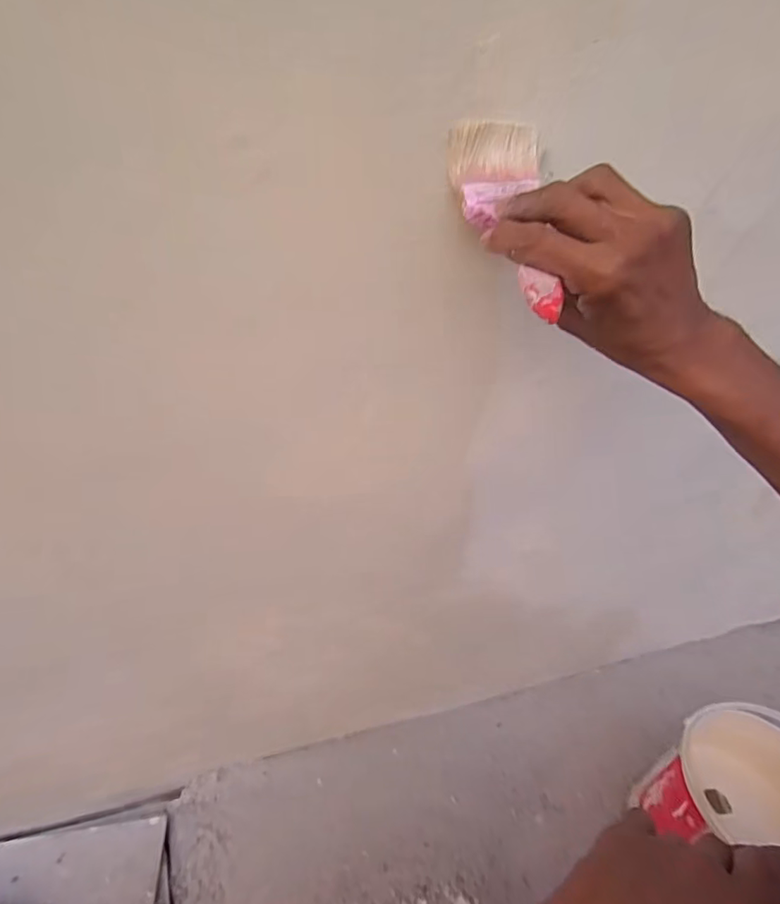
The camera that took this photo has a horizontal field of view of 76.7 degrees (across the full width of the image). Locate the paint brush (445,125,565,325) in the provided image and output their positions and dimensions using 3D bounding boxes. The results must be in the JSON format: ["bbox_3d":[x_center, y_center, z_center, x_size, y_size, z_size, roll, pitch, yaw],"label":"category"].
[{"bbox_3d":[0.078,-0.149,0.311,0.065,0.027,0.177,1,59,-8],"label":"paint brush"}]

